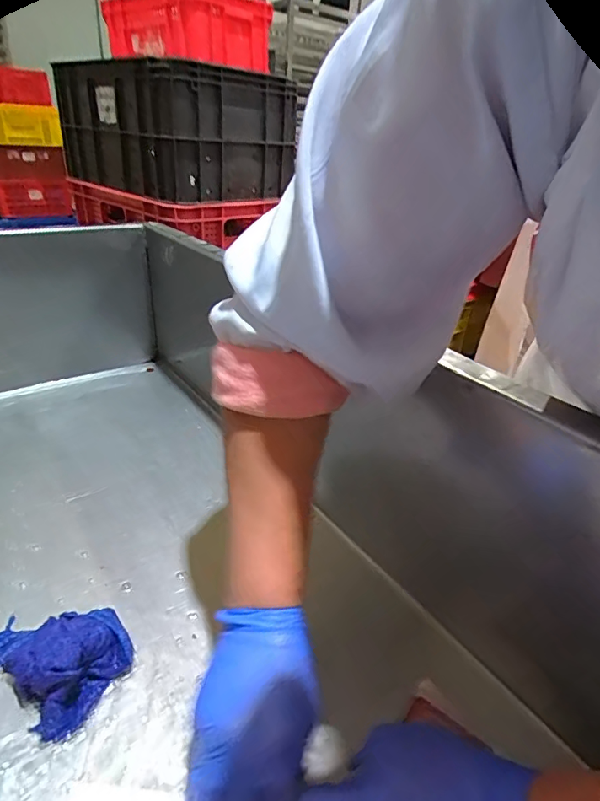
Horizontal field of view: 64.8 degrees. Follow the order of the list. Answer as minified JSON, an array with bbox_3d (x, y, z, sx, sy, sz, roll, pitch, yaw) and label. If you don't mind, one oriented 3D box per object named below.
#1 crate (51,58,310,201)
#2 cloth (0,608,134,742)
[{"bbox_3d":[-0.272,-0.587,1.042,0.387,0.225,0.363,28,37,35],"label":"crate"},{"bbox_3d":[-0.194,0.186,0.371,0.113,0.047,0.083,22,33,27],"label":"cloth"}]

